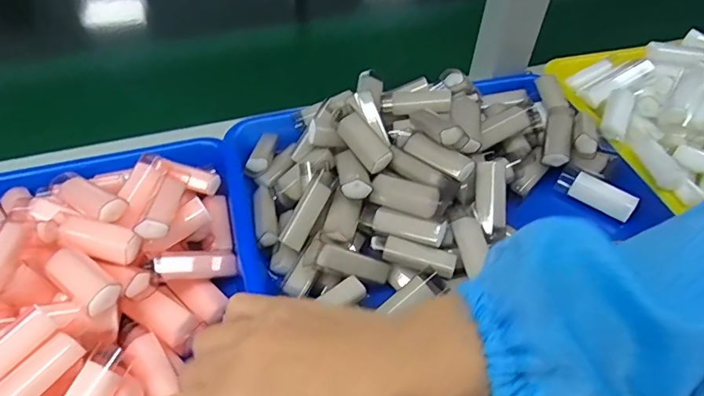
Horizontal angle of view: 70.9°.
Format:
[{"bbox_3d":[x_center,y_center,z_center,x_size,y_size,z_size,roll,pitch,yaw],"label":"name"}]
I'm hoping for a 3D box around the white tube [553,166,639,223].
[{"bbox_3d":[0.205,-0.004,0.416,0.062,0.019,0.017,28,54,21],"label":"white tube"}]

